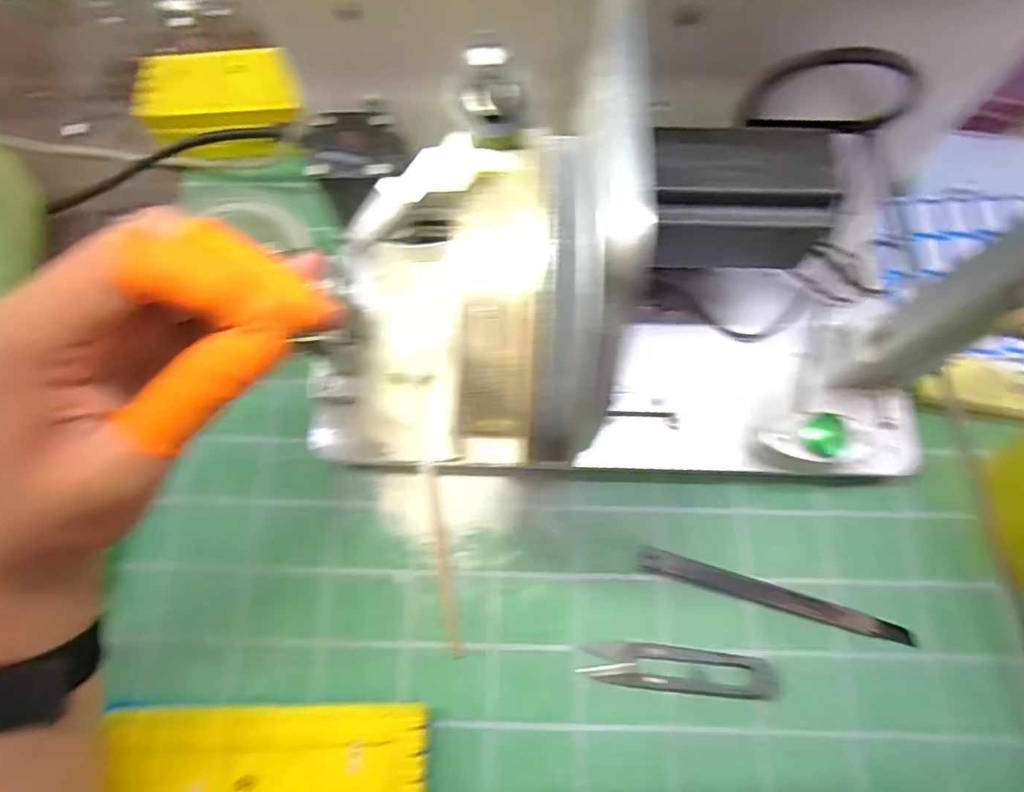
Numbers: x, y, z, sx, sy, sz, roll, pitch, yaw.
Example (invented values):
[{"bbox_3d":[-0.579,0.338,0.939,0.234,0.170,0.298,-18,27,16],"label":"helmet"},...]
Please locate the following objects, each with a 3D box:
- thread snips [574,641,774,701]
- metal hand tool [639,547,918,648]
[{"bbox_3d":[0.090,0.148,0.304,0.103,0.006,0.023,4,74,2],"label":"thread snips"},{"bbox_3d":[0.147,0.112,0.313,0.151,0.009,0.011,17,75,6],"label":"metal hand tool"}]

